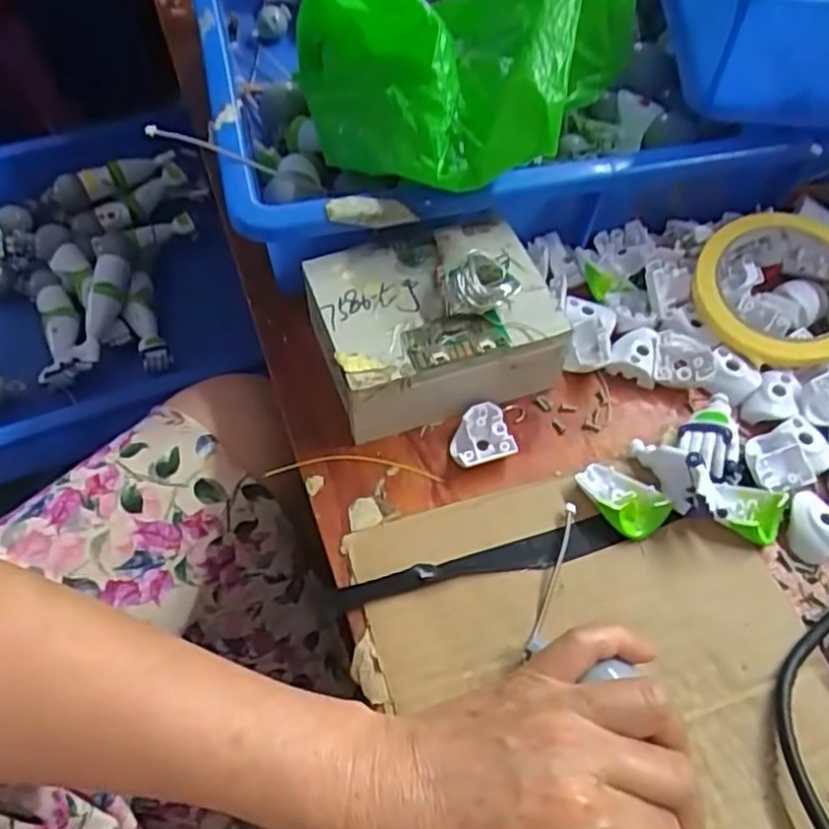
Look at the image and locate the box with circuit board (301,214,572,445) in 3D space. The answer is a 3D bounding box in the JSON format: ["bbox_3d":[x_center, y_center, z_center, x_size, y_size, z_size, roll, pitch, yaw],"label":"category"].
[{"bbox_3d":[0.010,-0.052,0.389,0.122,0.064,0.096,-16,58,-10],"label":"box with circuit board"}]

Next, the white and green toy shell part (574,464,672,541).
[{"bbox_3d":[0.102,0.042,0.356,0.025,0.014,0.044,-39,64,-21],"label":"white and green toy shell part"}]

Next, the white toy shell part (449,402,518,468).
[{"bbox_3d":[0.034,0.013,0.379,0.031,0.016,0.031,-14,58,-8],"label":"white toy shell part"}]

